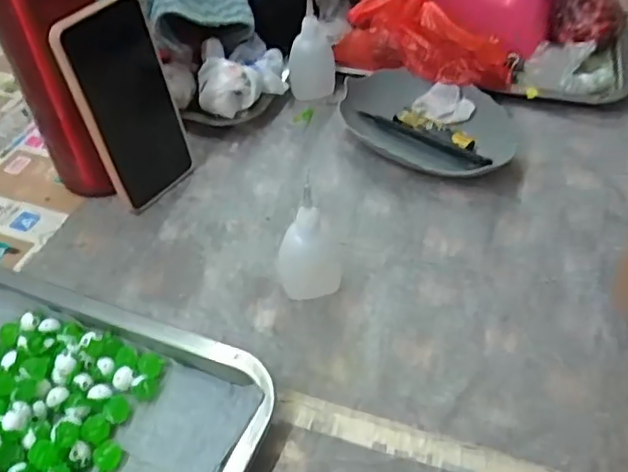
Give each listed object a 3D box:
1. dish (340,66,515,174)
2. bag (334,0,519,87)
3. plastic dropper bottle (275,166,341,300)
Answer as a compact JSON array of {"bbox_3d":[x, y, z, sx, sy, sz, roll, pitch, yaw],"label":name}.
[{"bbox_3d":[0.099,-0.102,0.557,0.162,0.031,0.104,18,50,19],"label":"dish"},{"bbox_3d":[0.108,-0.186,0.586,0.174,0.080,0.060,8,47,10],"label":"bag"},{"bbox_3d":[-0.004,-0.002,0.421,0.046,0.101,0.037,-2,47,0],"label":"plastic dropper bottle"}]

